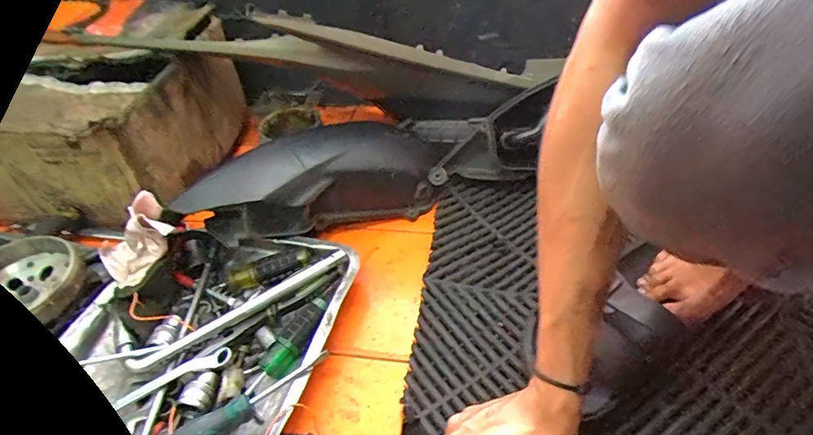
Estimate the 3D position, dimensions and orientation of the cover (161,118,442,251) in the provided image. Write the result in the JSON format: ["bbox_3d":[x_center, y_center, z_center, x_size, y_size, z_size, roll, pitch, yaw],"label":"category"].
[{"bbox_3d":[-0.120,-0.048,0.686,0.335,0.124,0.133,-18,42,-11],"label":"cover"}]

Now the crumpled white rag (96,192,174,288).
[{"bbox_3d":[-0.333,0.039,0.600,0.162,0.060,0.071,-38,27,35],"label":"crumpled white rag"}]

